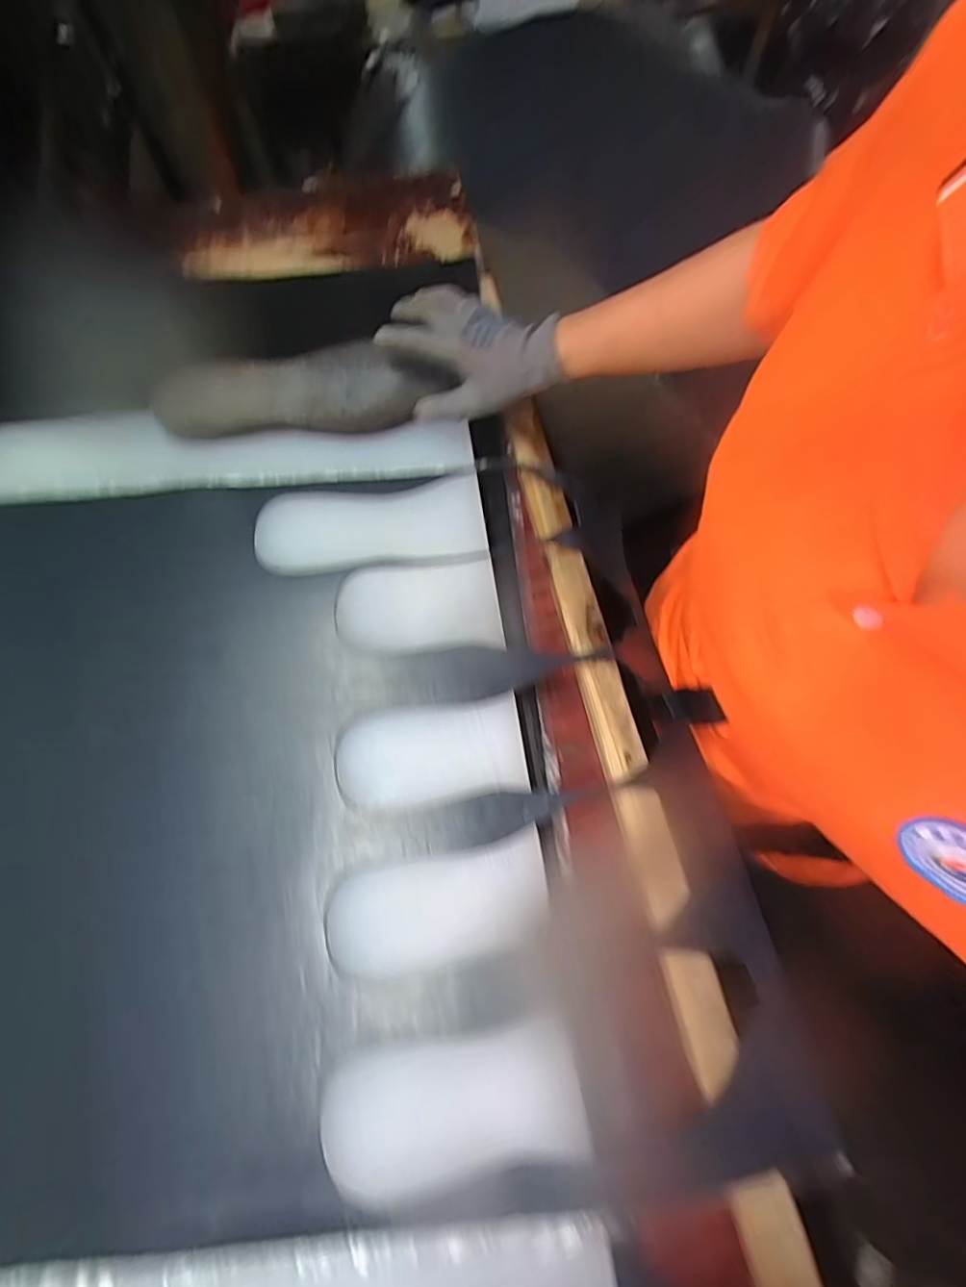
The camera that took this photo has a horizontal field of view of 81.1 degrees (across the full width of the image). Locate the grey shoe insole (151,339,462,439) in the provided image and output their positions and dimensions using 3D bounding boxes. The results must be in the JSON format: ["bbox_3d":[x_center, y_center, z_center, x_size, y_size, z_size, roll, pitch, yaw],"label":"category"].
[{"bbox_3d":[-0.169,-0.244,0.540,0.279,0.039,0.080,-3,70,3],"label":"grey shoe insole"}]

